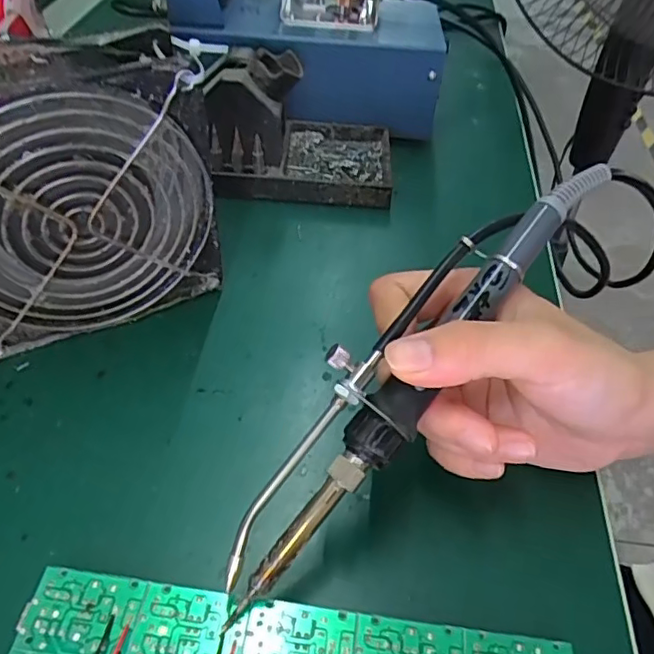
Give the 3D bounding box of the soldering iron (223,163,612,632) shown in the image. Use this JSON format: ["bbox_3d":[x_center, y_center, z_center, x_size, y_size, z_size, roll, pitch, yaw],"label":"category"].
[{"bbox_3d":[0.032,0.007,0.205,0.031,0.025,0.201,37,76,25],"label":"soldering iron"}]

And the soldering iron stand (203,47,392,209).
[{"bbox_3d":[-0.018,-0.128,0.370,0.123,0.068,0.077,4,47,-2],"label":"soldering iron stand"}]

